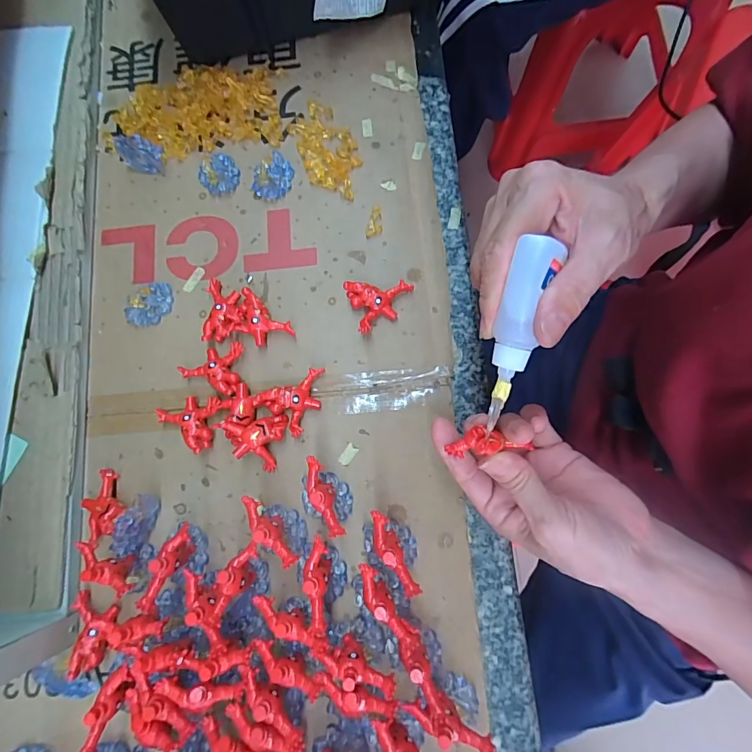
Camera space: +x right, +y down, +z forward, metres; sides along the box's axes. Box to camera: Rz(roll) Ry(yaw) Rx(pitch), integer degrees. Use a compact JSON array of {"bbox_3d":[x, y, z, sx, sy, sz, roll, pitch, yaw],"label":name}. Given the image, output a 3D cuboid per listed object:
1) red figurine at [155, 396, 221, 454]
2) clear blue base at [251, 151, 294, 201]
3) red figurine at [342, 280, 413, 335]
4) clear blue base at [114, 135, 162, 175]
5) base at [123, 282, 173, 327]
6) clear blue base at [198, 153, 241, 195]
[{"bbox_3d":[-0.136,0.032,0.306,0.045,0.020,0.038,12,81,6],"label":"red figurine"},{"bbox_3d":[-0.082,-0.158,0.339,0.029,0.008,0.037,38,84,9],"label":"clear blue base"},{"bbox_3d":[0.003,-0.050,0.311,0.048,0.017,0.036,-5,79,3],"label":"red figurine"},{"bbox_3d":[-0.189,-0.177,0.339,0.036,0.031,0.011,12,81,6],"label":"clear blue base"},{"bbox_3d":[-0.173,-0.054,0.328,0.025,0.007,0.039,40,84,9],"label":"base"},{"bbox_3d":[-0.127,-0.164,0.345,0.030,0.006,0.034,-44,80,-5],"label":"clear blue base"}]

